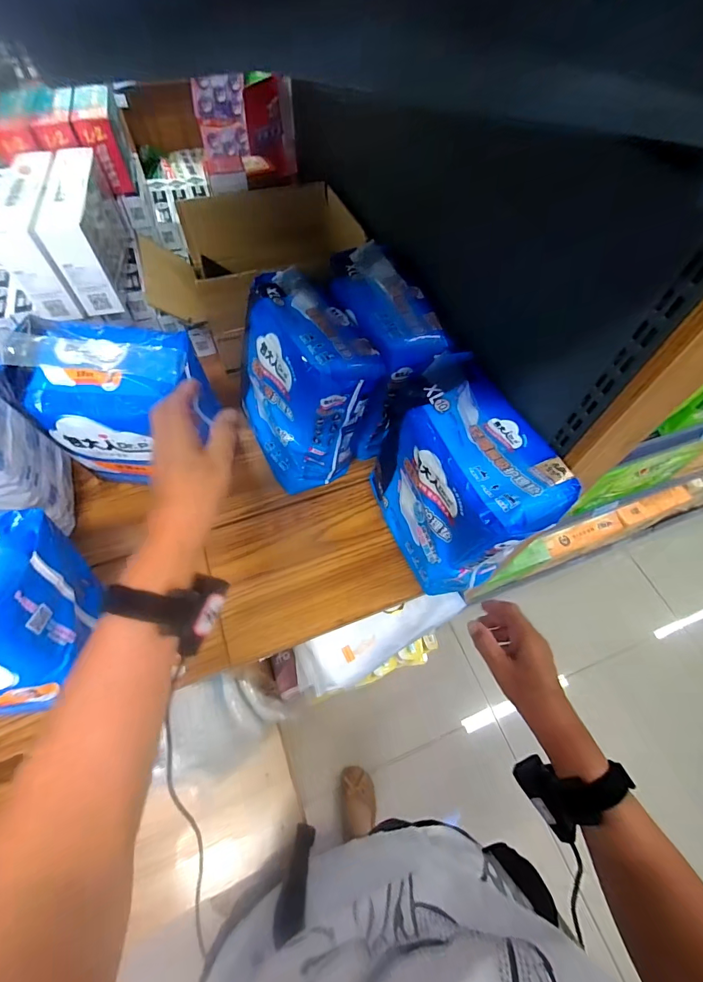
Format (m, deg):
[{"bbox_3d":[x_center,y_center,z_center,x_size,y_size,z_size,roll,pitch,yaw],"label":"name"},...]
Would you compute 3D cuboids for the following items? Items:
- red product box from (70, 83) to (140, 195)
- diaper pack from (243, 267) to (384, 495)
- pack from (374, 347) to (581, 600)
[{"bbox_3d":[-0.412,-0.582,0.659,0.062,0.114,0.090,-12,62,-10],"label":"red product box"},{"bbox_3d":[-0.077,-0.154,0.581,0.156,0.222,0.229,-24,65,-15],"label":"diaper pack"},{"bbox_3d":[0.131,-0.004,0.491,0.129,0.215,0.198,-22,64,-14],"label":"pack"}]

